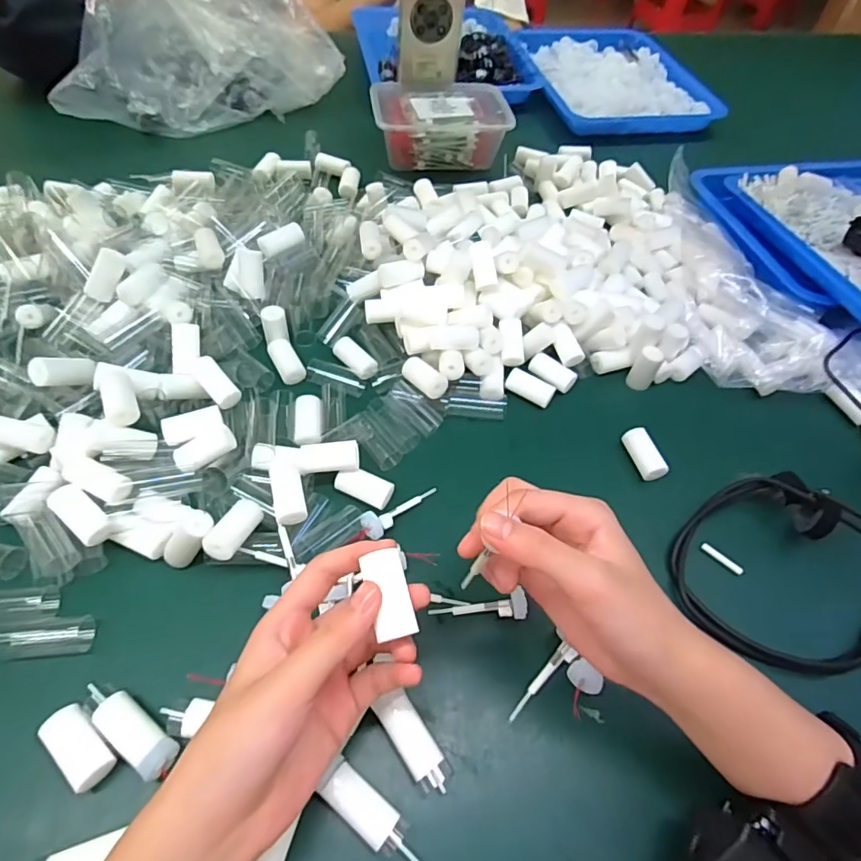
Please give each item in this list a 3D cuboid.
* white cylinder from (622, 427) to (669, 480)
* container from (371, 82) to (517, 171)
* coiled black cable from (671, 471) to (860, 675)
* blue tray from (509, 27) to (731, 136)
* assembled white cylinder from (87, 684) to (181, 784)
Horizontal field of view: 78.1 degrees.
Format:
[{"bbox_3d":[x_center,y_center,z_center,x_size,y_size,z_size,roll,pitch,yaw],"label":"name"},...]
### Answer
[{"bbox_3d":[0.172,0.021,0.433,0.018,0.024,0.044,-14,59,-14],"label":"white cylinder"},{"bbox_3d":[0.010,-0.396,0.690,0.168,0.065,0.111,-6,55,-9],"label":"container"},{"bbox_3d":[0.276,0.099,0.380,0.201,0.041,0.143,11,56,2],"label":"coiled black cable"},{"bbox_3d":[0.284,-0.588,0.863,0.263,0.036,0.339,-8,55,-11],"label":"blue tray"},{"bbox_3d":[-0.167,0.166,0.296,0.067,0.021,0.020,32,60,15],"label":"assembled white cylinder"}]

